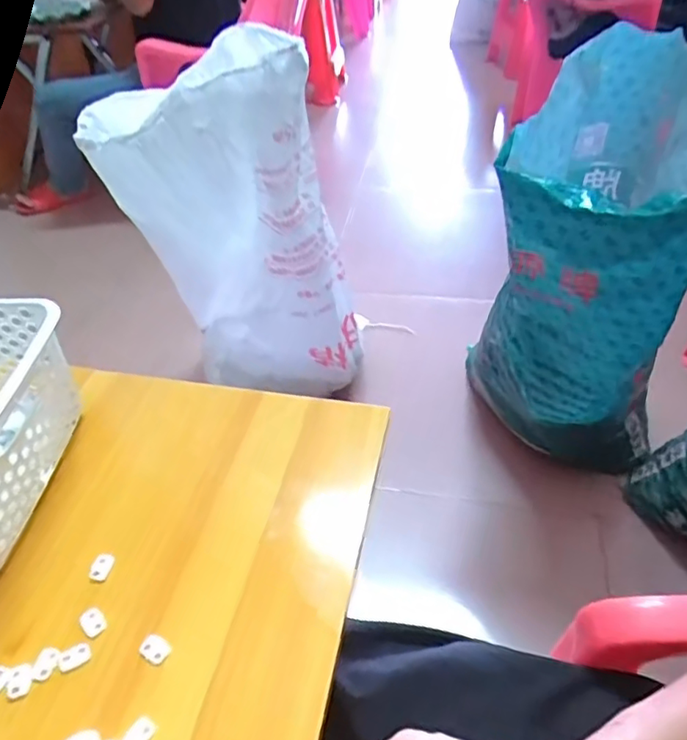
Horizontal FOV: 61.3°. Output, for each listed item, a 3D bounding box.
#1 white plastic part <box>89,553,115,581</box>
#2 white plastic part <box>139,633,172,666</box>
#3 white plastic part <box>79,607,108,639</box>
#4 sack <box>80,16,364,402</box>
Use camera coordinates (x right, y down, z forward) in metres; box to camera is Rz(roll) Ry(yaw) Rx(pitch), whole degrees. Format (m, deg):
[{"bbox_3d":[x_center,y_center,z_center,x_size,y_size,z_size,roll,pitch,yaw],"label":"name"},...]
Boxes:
[{"bbox_3d":[-0.179,0.144,0.427,0.016,0.004,0.020,9,45,14],"label":"white plastic part"},{"bbox_3d":[-0.125,0.183,0.382,0.020,0.004,0.016,19,48,23],"label":"white plastic part"},{"bbox_3d":[-0.172,0.173,0.398,0.020,0.004,0.015,32,54,32],"label":"white plastic part"},{"bbox_3d":[-0.187,-0.229,1.017,0.377,0.589,0.211,1,43,5],"label":"sack"}]

